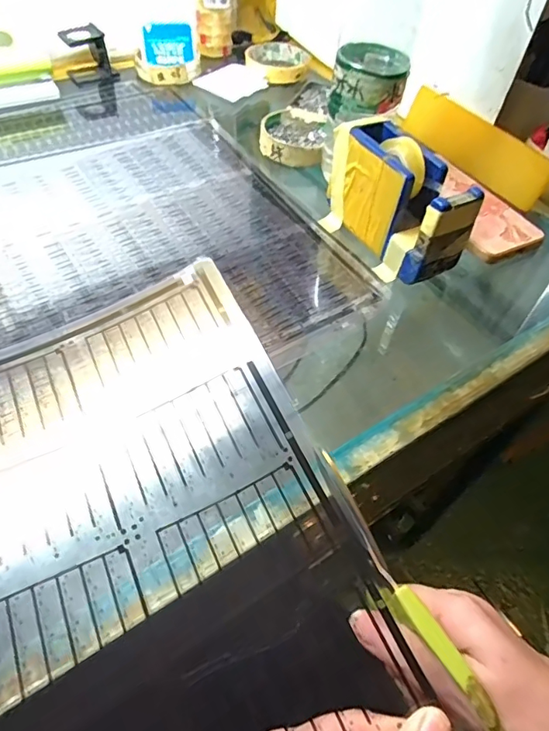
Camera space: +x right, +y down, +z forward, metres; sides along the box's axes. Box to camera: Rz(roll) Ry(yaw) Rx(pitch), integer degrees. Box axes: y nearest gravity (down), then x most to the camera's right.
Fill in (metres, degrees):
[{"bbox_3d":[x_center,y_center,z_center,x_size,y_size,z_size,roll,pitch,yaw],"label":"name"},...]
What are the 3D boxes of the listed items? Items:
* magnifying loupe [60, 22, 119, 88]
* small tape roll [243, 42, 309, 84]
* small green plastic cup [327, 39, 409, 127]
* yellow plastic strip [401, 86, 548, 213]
[{"bbox_3d":[-0.228,-0.385,0.593,0.055,0.049,0.045,-32,61,-26],"label":"magnifying loupe"},{"bbox_3d":[0.007,-0.408,0.647,0.089,0.015,0.094,2,52,-3],"label":"small tape roll"},{"bbox_3d":[0.085,-0.256,0.438,0.062,0.044,0.074,11,52,5],"label":"small green plastic cup"},{"bbox_3d":[0.217,-0.240,0.527,0.008,0.058,0.187,-26,61,-22],"label":"yellow plastic strip"}]

